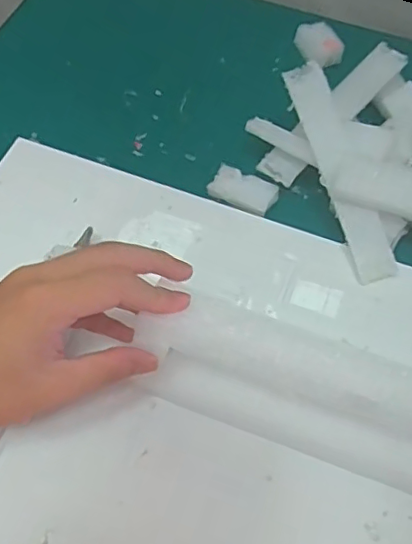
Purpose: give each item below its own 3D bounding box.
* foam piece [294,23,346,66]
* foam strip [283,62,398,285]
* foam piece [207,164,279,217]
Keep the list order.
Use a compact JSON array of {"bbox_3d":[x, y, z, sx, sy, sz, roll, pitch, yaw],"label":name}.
[{"bbox_3d":[0.108,-0.219,0.553,0.034,0.021,0.047,-19,63,-14],"label":"foam piece"},{"bbox_3d":[0.100,-0.075,0.430,0.031,0.010,0.169,-17,82,-12],"label":"foam strip"},{"bbox_3d":[0.030,-0.064,0.461,0.051,0.011,0.028,24,61,10],"label":"foam piece"}]

